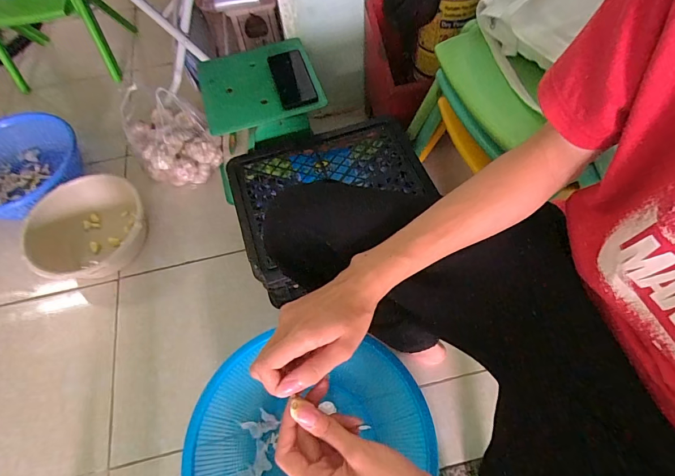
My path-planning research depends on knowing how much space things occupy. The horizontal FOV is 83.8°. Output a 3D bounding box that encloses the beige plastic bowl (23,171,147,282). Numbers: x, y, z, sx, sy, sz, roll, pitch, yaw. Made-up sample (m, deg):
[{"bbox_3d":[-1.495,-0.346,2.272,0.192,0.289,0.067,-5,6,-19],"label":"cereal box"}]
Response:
[{"bbox_3d":[-0.584,-0.019,0.913,0.259,0.109,0.240,-2,60,3],"label":"beige plastic bowl"}]

